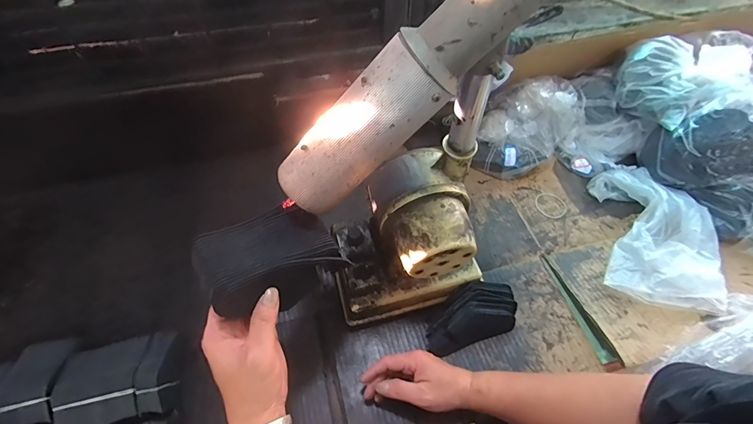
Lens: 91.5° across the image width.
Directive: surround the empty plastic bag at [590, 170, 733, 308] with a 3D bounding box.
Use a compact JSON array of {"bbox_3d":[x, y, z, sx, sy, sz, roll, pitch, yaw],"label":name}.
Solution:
[{"bbox_3d":[0.469,0.035,0.623,0.173,0.067,0.260,12,57,7],"label":"empty plastic bag"}]

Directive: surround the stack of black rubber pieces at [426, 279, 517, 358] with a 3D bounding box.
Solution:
[{"bbox_3d":[0.139,0.152,0.536,0.149,0.051,0.079,-22,59,-15],"label":"stack of black rubber pieces"}]

